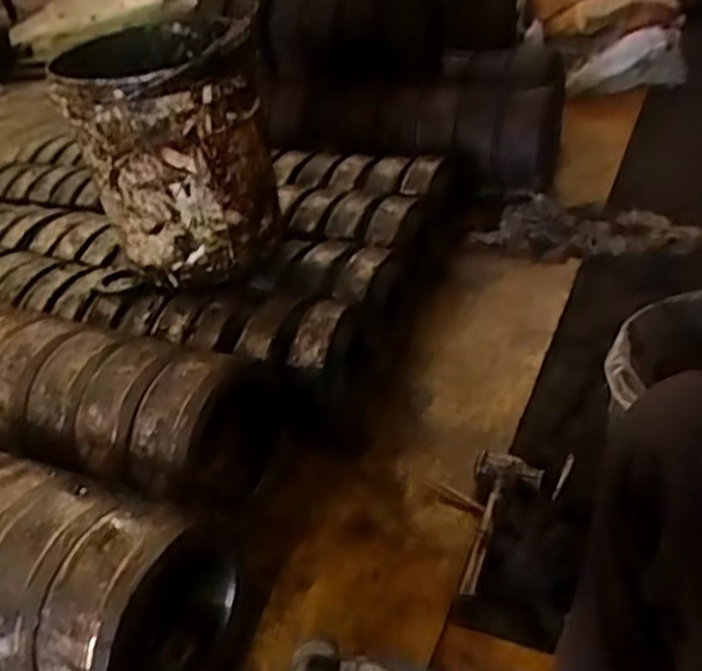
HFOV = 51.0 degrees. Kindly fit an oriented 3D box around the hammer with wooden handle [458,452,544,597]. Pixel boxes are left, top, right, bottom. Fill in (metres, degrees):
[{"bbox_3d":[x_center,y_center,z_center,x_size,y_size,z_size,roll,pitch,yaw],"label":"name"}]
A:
[{"bbox_3d":[0.203,0.245,0.972,0.092,0.034,0.213,1,38,15],"label":"hammer with wooden handle"}]

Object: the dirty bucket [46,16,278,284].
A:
[{"bbox_3d":[-0.274,-0.270,1.155,0.282,0.342,0.244,-9,37,2],"label":"dirty bucket"}]

